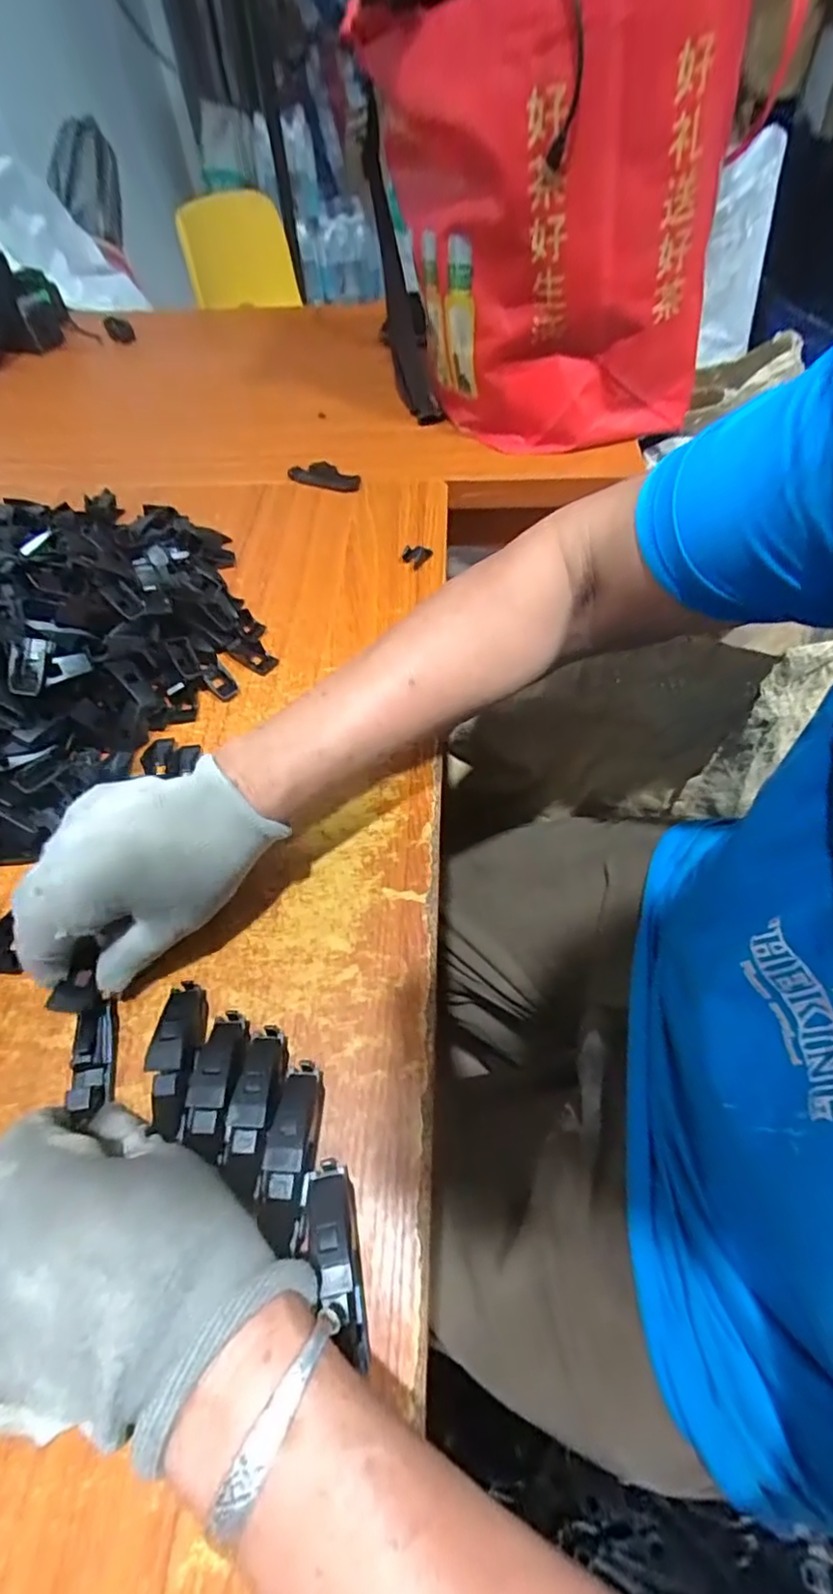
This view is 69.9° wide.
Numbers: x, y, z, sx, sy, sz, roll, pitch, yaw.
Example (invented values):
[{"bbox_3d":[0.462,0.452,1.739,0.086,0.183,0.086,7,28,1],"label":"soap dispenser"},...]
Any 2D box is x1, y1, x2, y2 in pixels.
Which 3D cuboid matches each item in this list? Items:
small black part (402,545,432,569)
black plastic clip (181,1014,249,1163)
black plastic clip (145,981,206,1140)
[{"bbox_3d":[0.000,-0.212,0.524,0.025,0.012,0.024,5,56,4],"label":"small black part"},{"bbox_3d":[-0.095,0.136,0.289,0.020,0.023,0.063,3,56,4],"label":"black plastic clip"},{"bbox_3d":[-0.119,0.127,0.297,0.019,0.023,0.068,0,56,2],"label":"black plastic clip"}]

